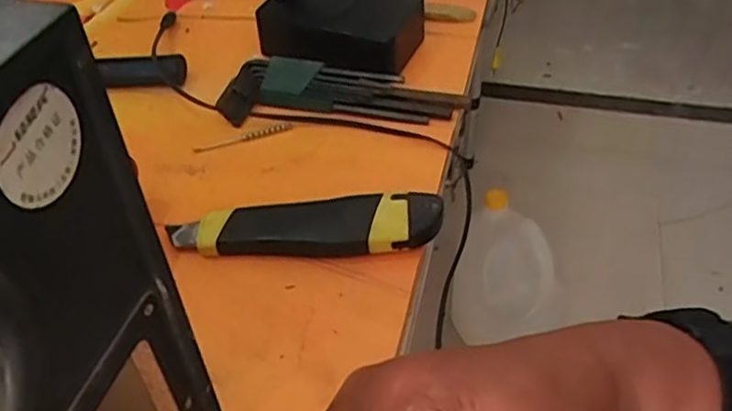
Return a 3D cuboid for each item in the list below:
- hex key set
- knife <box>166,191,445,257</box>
[{"bbox_3d":[-0.017,-0.083,0.494,0.175,0.027,0.052,1,45,4],"label":"hex key set"},{"bbox_3d":[-0.036,0.012,0.396,0.156,0.024,0.035,-2,45,0],"label":"knife"}]

